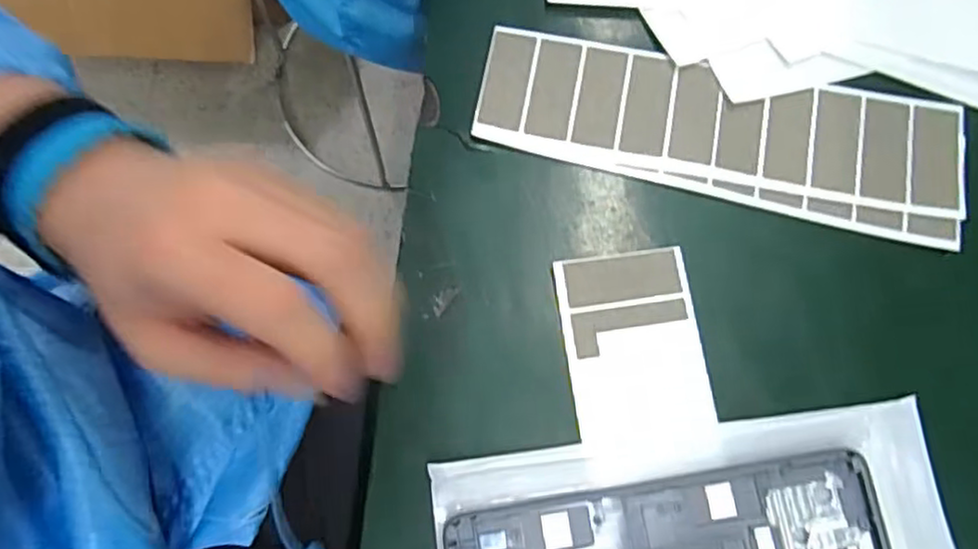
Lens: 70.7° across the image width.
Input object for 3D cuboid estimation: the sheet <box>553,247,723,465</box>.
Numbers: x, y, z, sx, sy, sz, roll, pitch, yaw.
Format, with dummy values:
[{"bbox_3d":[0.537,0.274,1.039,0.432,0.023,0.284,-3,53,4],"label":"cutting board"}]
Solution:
[{"bbox_3d":[0.061,0.033,0.289,0.057,0.005,0.085,-6,73,-3],"label":"sheet"}]

